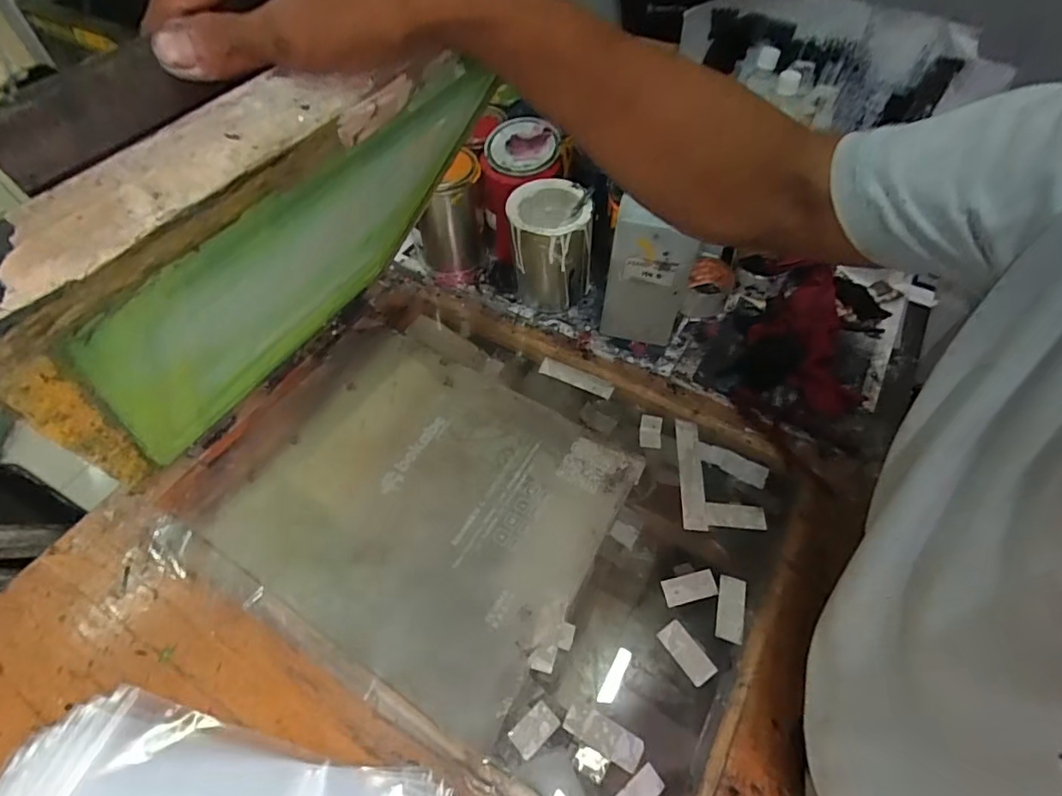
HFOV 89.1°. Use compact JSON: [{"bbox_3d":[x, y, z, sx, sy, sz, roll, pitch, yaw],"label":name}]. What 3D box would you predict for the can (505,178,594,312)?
[{"bbox_3d":[0.027,-0.210,0.758,0.109,0.147,0.106,2,56,3],"label":"can"}]

